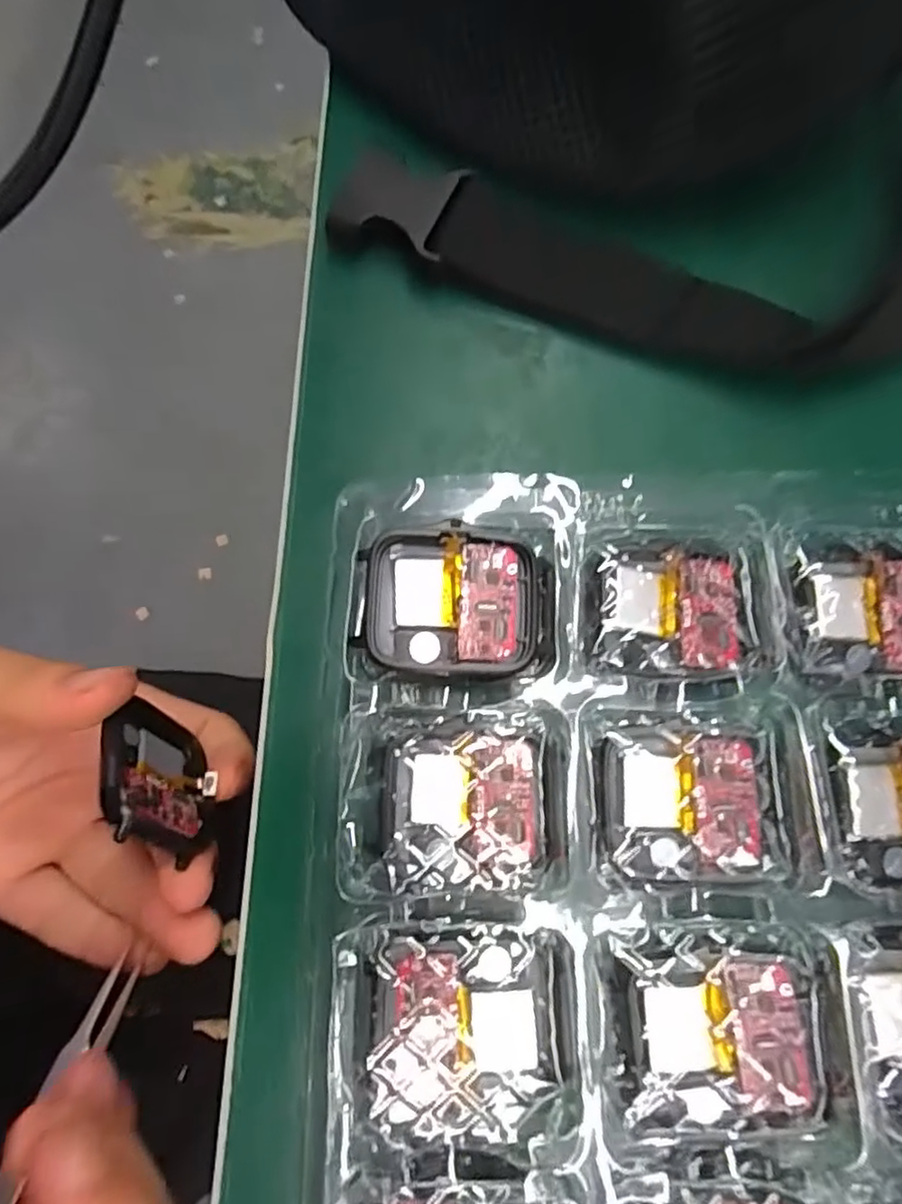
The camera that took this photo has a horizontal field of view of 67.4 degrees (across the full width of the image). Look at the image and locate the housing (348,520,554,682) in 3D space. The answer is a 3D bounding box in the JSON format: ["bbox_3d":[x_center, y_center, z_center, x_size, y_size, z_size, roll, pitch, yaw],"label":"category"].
[{"bbox_3d":[0.002,0.001,0.175,0.048,0.011,0.038,2,75,-1],"label":"housing"}]

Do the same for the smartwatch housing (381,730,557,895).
[{"bbox_3d":[0.004,0.051,0.167,0.043,0.011,0.037,0,75,-2],"label":"smartwatch housing"}]

